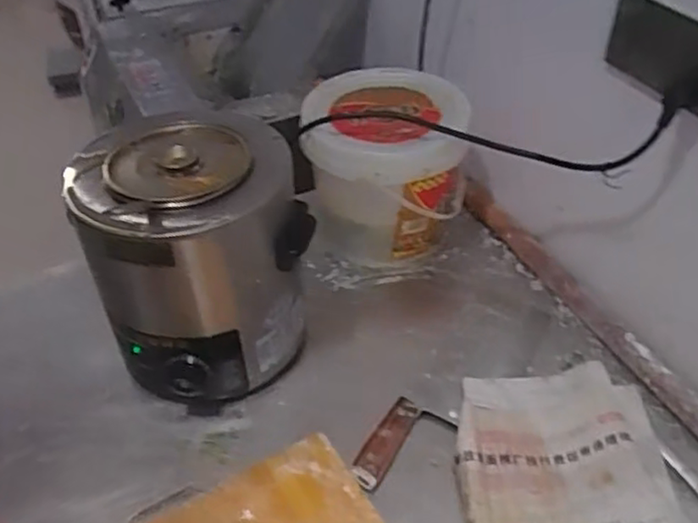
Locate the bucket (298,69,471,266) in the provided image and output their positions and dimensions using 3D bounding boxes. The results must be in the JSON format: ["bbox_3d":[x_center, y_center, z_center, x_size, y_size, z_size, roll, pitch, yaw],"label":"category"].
[{"bbox_3d":[0.052,-0.125,0.980,0.211,0.233,0.224,3,42,4],"label":"bucket"}]

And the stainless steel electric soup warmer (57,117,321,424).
[{"bbox_3d":[-0.174,0.005,0.803,0.224,0.282,0.211,-18,45,-18],"label":"stainless steel electric soup warmer"}]

